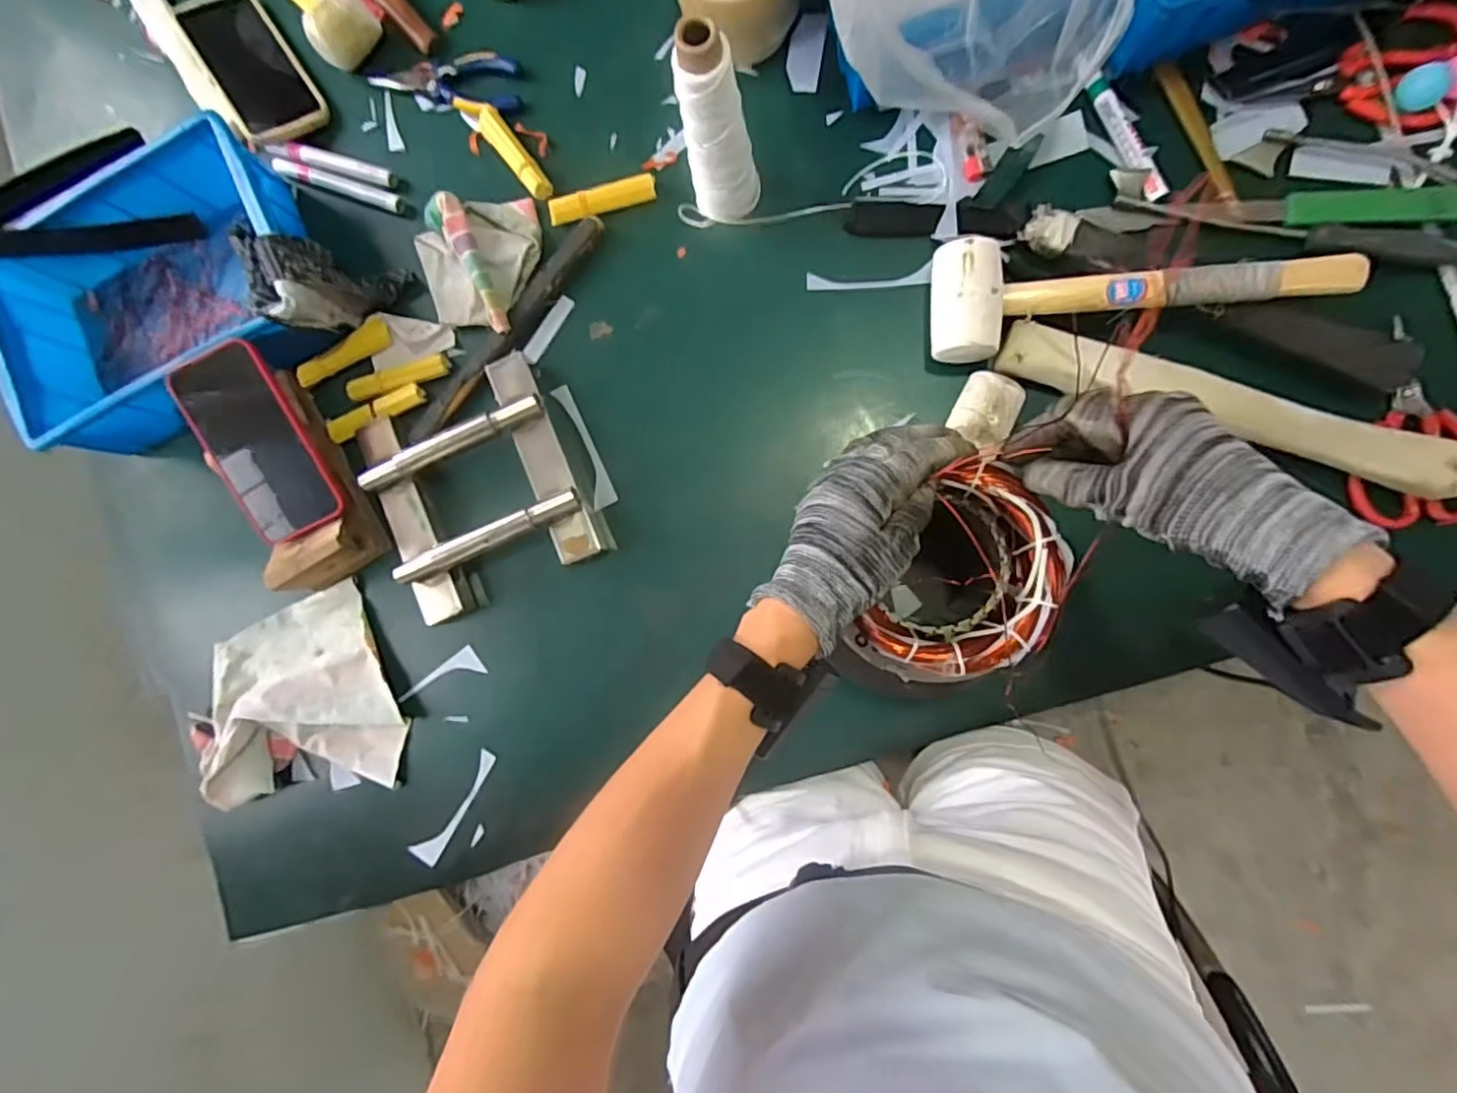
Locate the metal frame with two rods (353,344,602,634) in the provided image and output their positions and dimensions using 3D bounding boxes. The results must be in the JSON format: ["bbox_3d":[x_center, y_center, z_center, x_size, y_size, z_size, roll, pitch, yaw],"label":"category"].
[{"bbox_3d":[-0.229,-0.051,0.578,0.179,0.052,0.197,-23,86,6],"label":"metal frame with two rods"}]

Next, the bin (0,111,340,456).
[{"bbox_3d":[-0.537,-0.242,0.599,0.292,0.089,0.240,-22,86,6],"label":"bin"}]

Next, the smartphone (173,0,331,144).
[{"bbox_3d":[-0.476,-0.481,0.626,0.080,0.012,0.184,-34,86,-7],"label":"smartphone"}]

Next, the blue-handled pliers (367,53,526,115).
[{"bbox_3d":[-0.271,-0.453,0.608,0.158,0.010,0.053,15,90,7],"label":"blue-handled pliers"}]

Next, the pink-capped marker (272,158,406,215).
[{"bbox_3d":[-0.380,-0.355,0.620,0.137,0.016,0.019,21,91,7],"label":"pink-capped marker"}]

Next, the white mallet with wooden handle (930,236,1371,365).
[{"bbox_3d":[0.312,-0.206,0.498,0.293,0.059,0.097,-3,88,7],"label":"white mallet with wooden handle"}]

